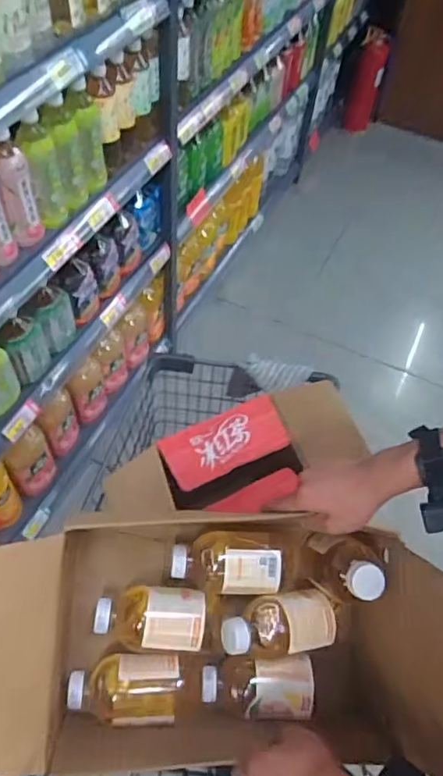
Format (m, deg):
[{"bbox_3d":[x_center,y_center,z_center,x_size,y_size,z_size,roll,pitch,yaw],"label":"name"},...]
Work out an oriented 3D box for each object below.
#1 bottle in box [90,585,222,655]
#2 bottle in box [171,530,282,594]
[{"bbox_3d":[-0.075,0.292,0.696,0.152,0.071,0.070,1,54,-4],"label":"bottle in box"},{"bbox_3d":[0.005,0.227,0.715,0.133,0.069,0.069,2,54,-3],"label":"bottle in box"}]

